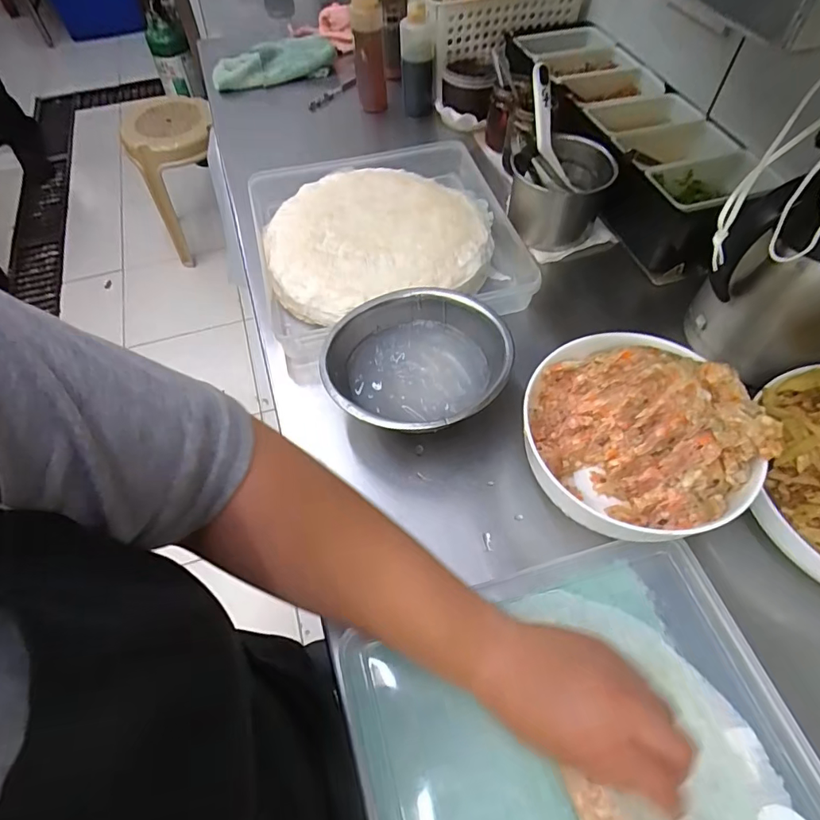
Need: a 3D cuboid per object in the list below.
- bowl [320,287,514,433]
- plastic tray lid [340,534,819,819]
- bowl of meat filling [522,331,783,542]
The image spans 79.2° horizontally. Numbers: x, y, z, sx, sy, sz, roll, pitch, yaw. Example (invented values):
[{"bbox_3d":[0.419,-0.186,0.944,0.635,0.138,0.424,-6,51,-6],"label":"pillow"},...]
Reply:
[{"bbox_3d":[0.004,-0.038,0.486,0.165,0.079,0.167,-1,57,1],"label":"bowl"},{"bbox_3d":[0.127,0.254,0.327,0.302,0.034,0.292,-1,57,1],"label":"plastic tray lid"},{"bbox_3d":[0.184,0.026,0.421,0.158,0.101,0.174,-24,60,-13],"label":"bowl of meat filling"}]

